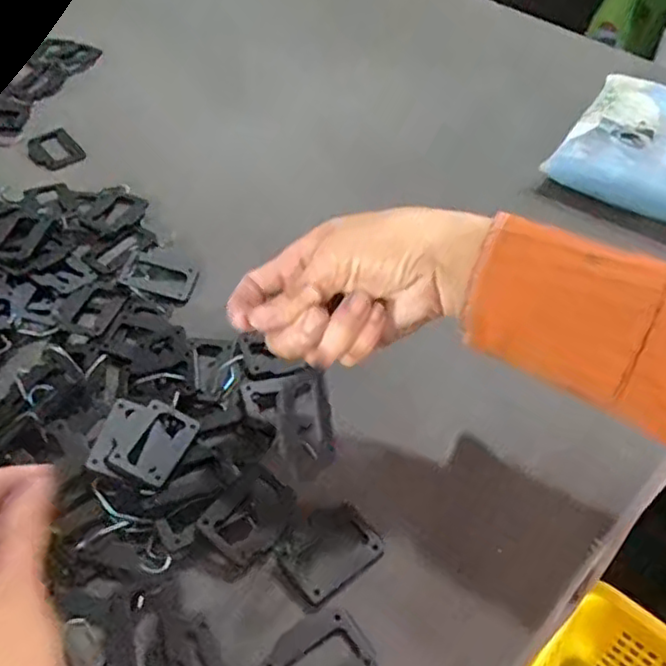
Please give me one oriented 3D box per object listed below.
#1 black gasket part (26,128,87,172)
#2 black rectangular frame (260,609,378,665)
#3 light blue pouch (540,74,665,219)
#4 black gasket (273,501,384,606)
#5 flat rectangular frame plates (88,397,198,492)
[{"bbox_3d":[-0.236,-0.155,0.575,0.040,0.006,0.052,-28,56,-20],"label":"black gasket part"},{"bbox_3d":[-0.009,0.158,0.326,0.053,0.004,0.039,-28,56,-21],"label":"black rectangular frame"},{"bbox_3d":[0.270,-0.151,0.554,0.142,0.025,0.154,25,56,20],"label":"light blue pouch"},{"bbox_3d":[-0.002,0.113,0.357,0.050,0.009,0.038,-32,57,-23],"label":"black gasket"},{"bbox_3d":[-0.106,0.060,0.376,0.047,0.006,0.052,23,44,3],"label":"flat rectangular frame plates"}]

